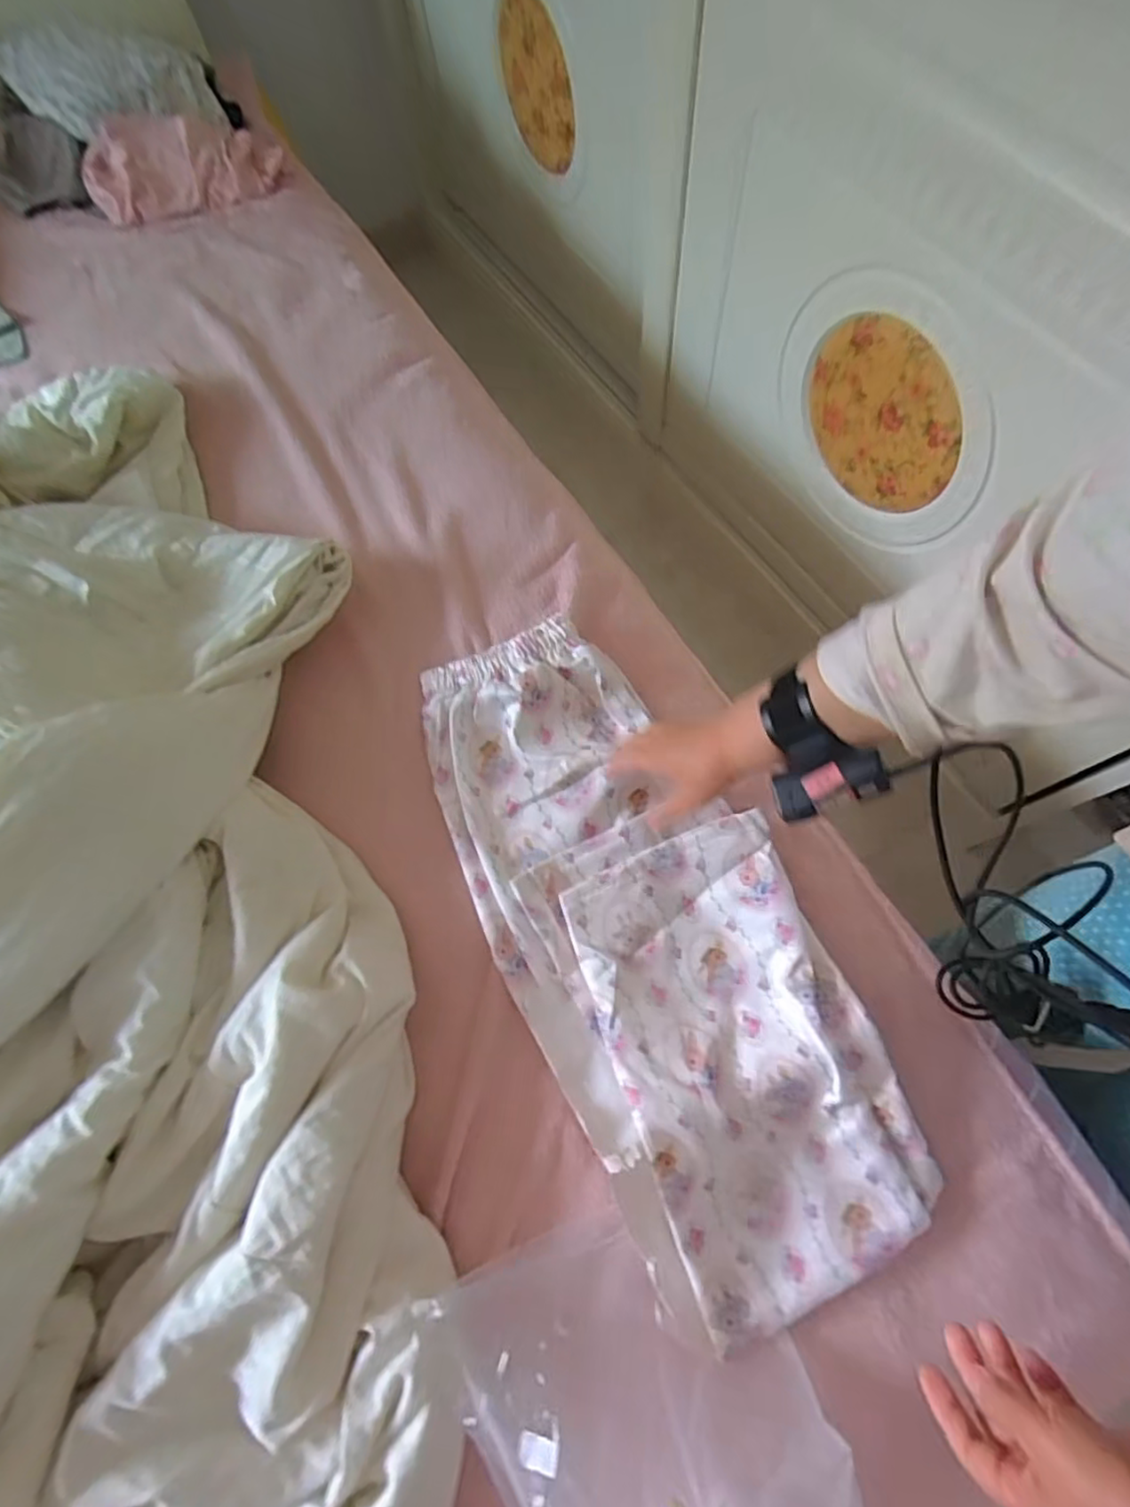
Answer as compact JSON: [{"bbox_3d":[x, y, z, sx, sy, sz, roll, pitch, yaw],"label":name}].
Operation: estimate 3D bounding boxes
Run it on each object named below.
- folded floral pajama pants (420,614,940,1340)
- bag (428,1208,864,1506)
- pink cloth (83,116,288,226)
[{"bbox_3d":[0.141,0.237,0.537,0.200,0.041,0.342,-20,69,-9],"label":"folded floral pajama pants"},{"bbox_3d":[0.076,0.481,0.441,0.218,0.066,0.321,-21,64,-21],"label":"bag"},{"bbox_3d":[-0.560,-0.869,0.971,0.277,0.064,0.152,-22,69,-10],"label":"pink cloth"}]

